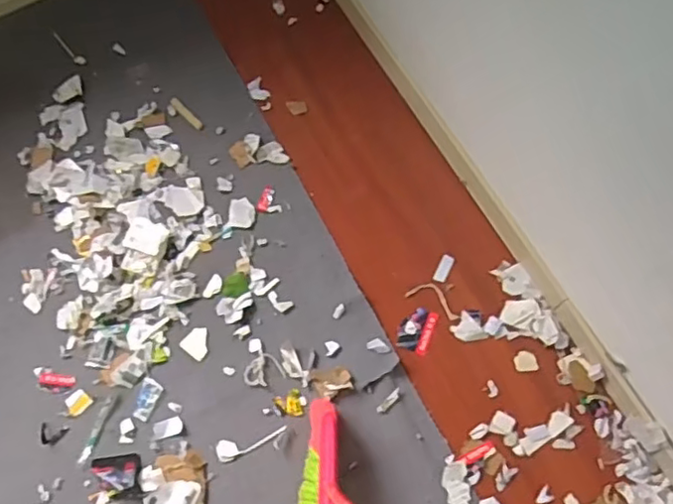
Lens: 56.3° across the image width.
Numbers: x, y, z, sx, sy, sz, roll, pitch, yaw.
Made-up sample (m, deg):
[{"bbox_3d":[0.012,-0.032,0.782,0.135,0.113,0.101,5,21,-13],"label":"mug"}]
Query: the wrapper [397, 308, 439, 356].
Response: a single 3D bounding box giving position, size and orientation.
[{"bbox_3d":[0.184,0.178,1.450,0.072,0.007,0.107,23,74,8],"label":"wrapper"}]

